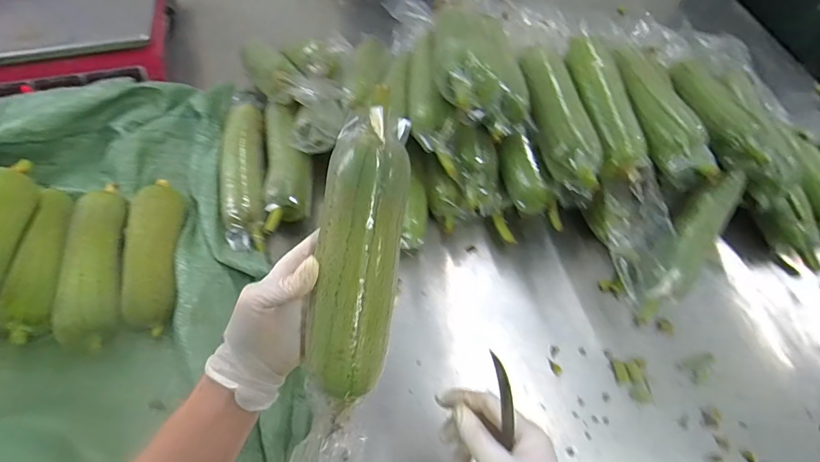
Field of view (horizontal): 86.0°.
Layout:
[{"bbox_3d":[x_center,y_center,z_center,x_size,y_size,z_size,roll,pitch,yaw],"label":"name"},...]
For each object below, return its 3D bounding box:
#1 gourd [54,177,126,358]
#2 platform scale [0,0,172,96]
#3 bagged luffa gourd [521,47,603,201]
[{"bbox_3d":[-0.391,0.037,0.557,0.065,0.052,0.234,-10,61,-7],"label":"gourd"},{"bbox_3d":[-0.553,-0.337,0.715,0.298,0.078,0.239,-7,60,-6],"label":"platform scale"},{"bbox_3d":[0.185,-0.142,0.550,0.063,0.048,0.224,-2,60,-3],"label":"bagged luffa gourd"}]

